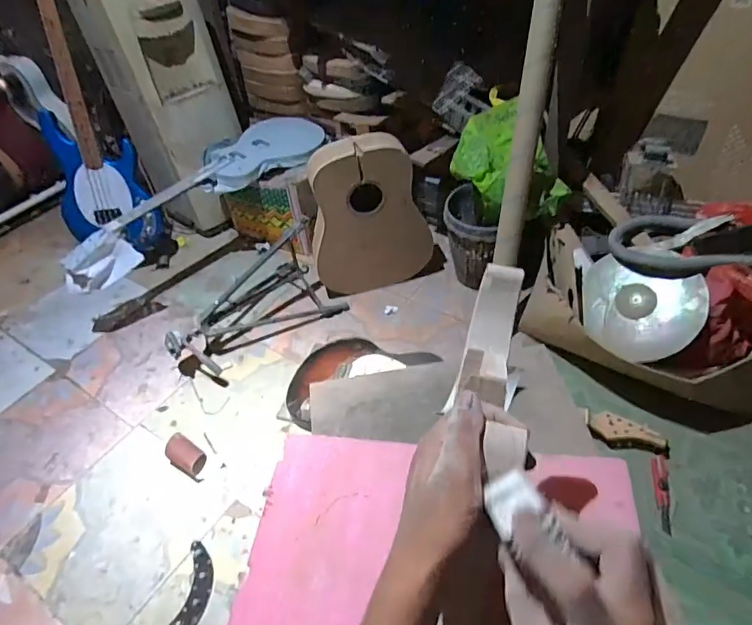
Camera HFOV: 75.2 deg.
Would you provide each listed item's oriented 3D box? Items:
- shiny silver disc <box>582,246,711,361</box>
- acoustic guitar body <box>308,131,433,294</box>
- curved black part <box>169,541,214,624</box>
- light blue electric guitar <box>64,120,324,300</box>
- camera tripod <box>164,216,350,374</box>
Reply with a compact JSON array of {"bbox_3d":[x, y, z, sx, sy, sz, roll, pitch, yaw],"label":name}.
[{"bbox_3d":[0.646,-0.026,1.197,0.268,0.028,0.281,-10,71,32],"label":"shiny silver disc"},{"bbox_3d":[-0.019,-0.287,1.504,0.366,0.490,0.138,-9,45,-3],"label":"acoustic guitar body"},{"bbox_3d":[-0.389,0.595,1.045,0.058,0.031,0.181,1,47,7],"label":"curved black part"},{"bbox_3d":[-0.598,-0.416,1.621,0.951,0.103,0.292,-33,64,-18],"label":"light blue electric guitar"},{"bbox_3d":[-0.395,-0.048,1.494,0.523,0.257,0.270,-31,51,-21],"label":"camera tripod"}]

